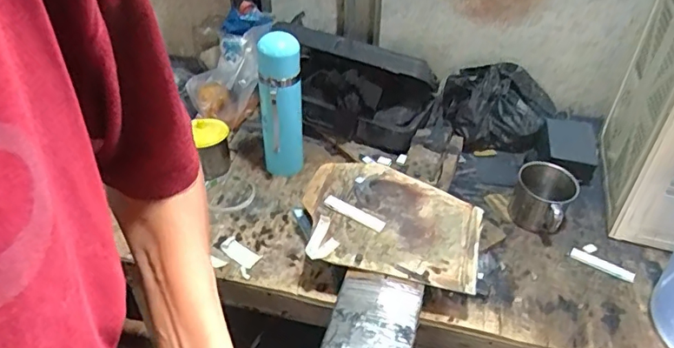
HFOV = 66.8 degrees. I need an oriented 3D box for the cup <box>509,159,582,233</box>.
[{"bbox_3d":[0.304,0.033,0.760,0.083,0.063,0.086,24,45,25],"label":"cup"}]

